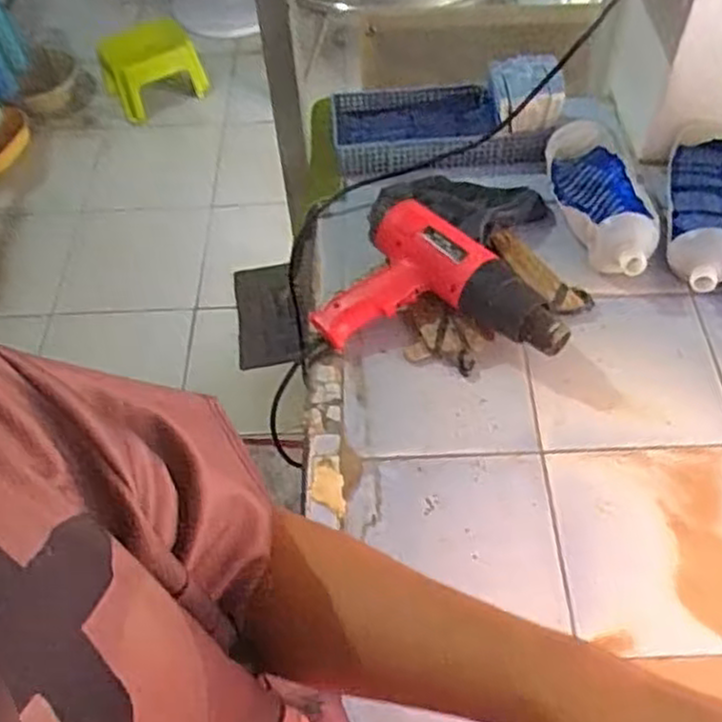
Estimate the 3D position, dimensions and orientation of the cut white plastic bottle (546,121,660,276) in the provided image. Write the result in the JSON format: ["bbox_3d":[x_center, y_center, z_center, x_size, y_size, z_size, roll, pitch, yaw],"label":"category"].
[{"bbox_3d":[0.295,-0.197,0.911,0.106,0.064,0.240,-2,54,1],"label":"cut white plastic bottle"}]

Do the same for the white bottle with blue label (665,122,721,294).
[{"bbox_3d":[0.411,-0.182,0.898,0.086,0.058,0.256,10,56,10],"label":"white bottle with blue label"}]

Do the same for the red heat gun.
[{"bbox_3d":[0.095,-0.079,0.829,0.263,0.084,0.167,12,56,11],"label":"red heat gun"}]

